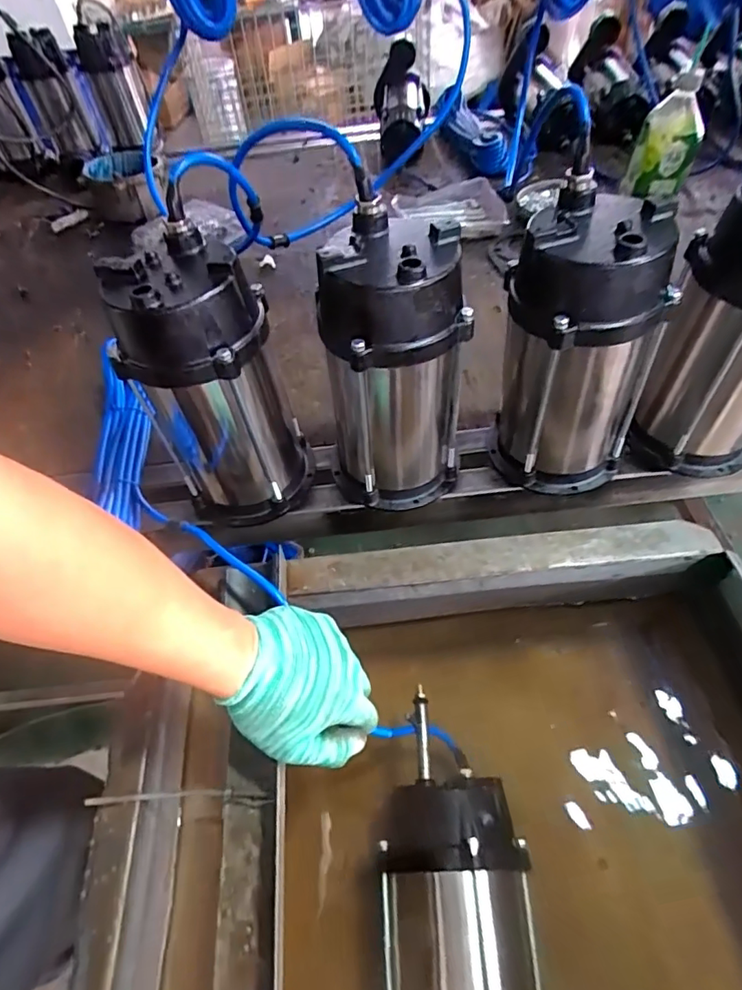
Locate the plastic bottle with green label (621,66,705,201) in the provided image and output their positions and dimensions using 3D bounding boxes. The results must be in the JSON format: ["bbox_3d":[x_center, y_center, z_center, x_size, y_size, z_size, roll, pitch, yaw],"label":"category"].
[{"bbox_3d":[0.409,-0.492,0.722,0.082,0.126,0.094,17,57,17],"label":"plastic bottle with green label"}]

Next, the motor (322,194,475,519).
[{"bbox_3d":[0.020,-0.103,0.493,0.116,0.266,0.107,-3,53,4],"label":"motor"}]

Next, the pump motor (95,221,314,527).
[{"bbox_3d":[-0.142,-0.088,0.495,0.128,0.262,0.108,-21,54,-10],"label":"pump motor"}]

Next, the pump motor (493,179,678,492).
[{"bbox_3d":[0.185,-0.117,0.487,0.134,0.261,0.106,13,56,15],"label":"pump motor"}]

